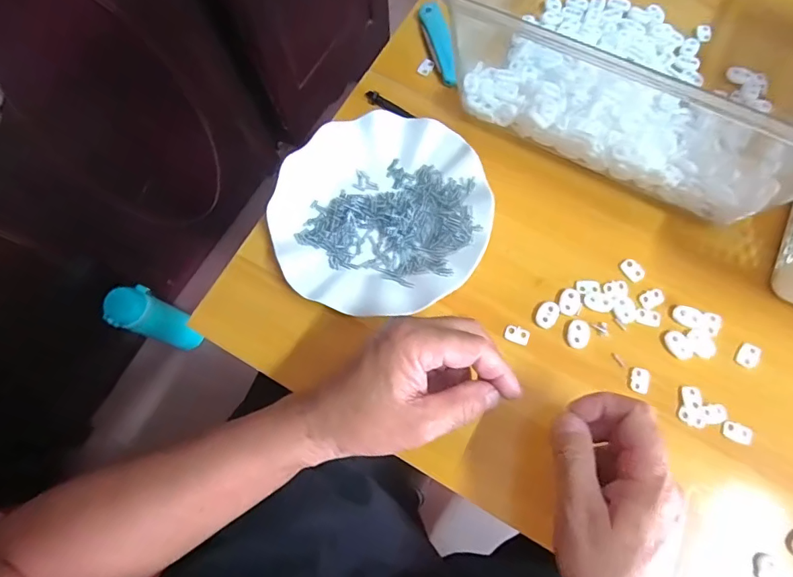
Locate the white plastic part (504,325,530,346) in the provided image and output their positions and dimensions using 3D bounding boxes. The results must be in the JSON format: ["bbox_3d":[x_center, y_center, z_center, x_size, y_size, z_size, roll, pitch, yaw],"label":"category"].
[{"bbox_3d":[0.098,0.037,0.379,0.020,0.004,0.014,17,74,7],"label":"white plastic part"}]

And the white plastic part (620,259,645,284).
[{"bbox_3d":[0.198,-0.016,0.391,0.014,0.004,0.019,-35,74,-8],"label":"white plastic part"}]

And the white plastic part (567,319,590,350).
[{"bbox_3d":[0.147,0.036,0.377,0.018,0.004,0.023,21,75,9],"label":"white plastic part"}]

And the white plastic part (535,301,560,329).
[{"bbox_3d":[0.124,0.021,0.383,0.016,0.004,0.023,29,76,11],"label":"white plastic part"}]

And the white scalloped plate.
[{"bbox_3d":[-0.014,-0.064,0.405,0.178,0.022,0.176,-1,73,2],"label":"white scalloped plate"}]

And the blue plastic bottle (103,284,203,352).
[{"bbox_3d":[-0.396,0.057,0.792,0.053,0.186,0.074,12,73,6],"label":"blue plastic bottle"}]

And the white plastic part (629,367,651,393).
[{"bbox_3d":[0.190,0.072,0.365,0.015,0.004,0.019,17,74,8],"label":"white plastic part"}]

